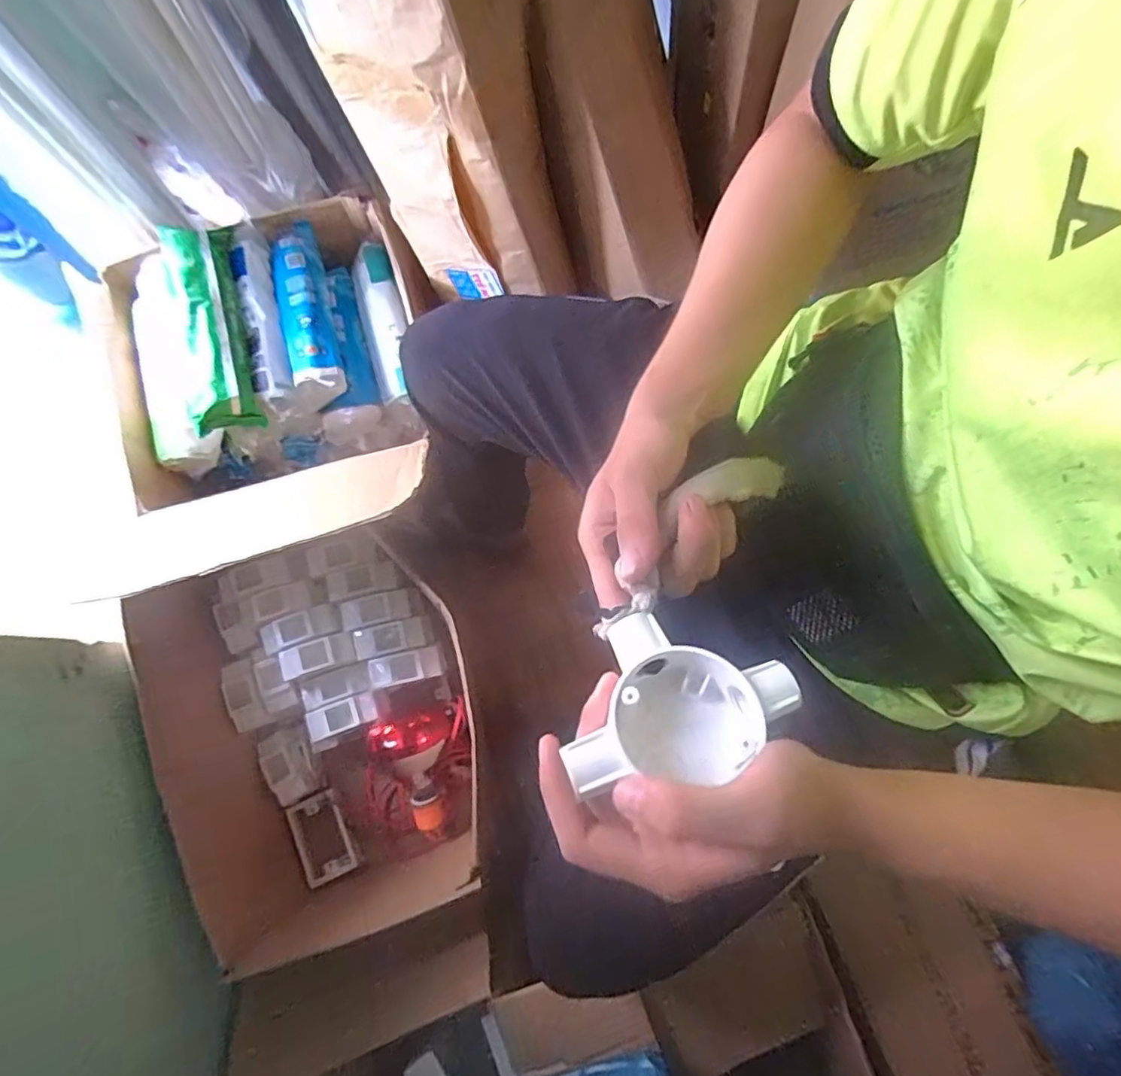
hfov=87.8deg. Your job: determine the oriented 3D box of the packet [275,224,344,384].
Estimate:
[{"bbox_3d":[-0.387,-0.349,0.879,0.072,0.047,0.287,-17,77,-4],"label":"packet"}]

